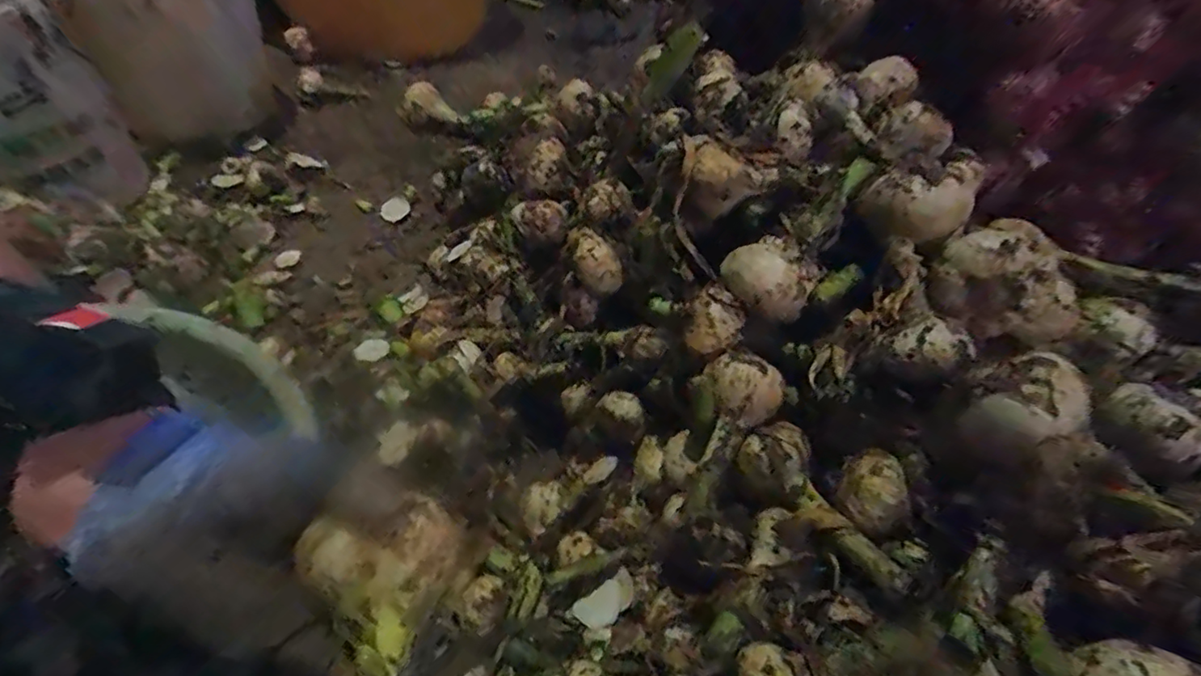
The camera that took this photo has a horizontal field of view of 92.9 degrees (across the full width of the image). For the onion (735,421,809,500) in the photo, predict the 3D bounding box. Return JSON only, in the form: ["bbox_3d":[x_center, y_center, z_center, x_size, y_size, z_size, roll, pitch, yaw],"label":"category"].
[{"bbox_3d":[0.110,0.077,0.365,0.041,0.034,0.035,22,49,13],"label":"onion"}]

